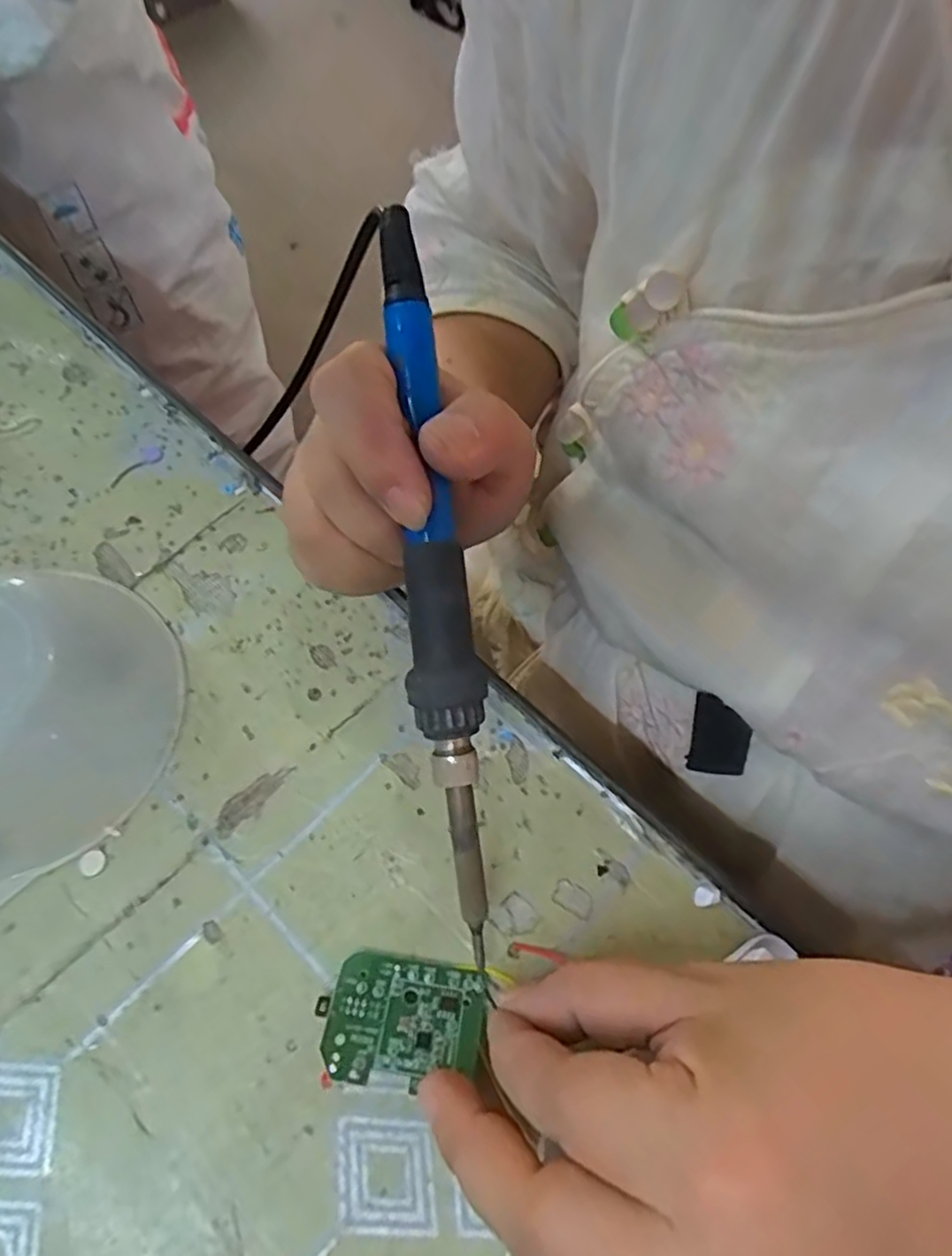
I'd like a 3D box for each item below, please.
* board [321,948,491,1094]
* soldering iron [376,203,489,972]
[{"bbox_3d":[-0.020,0.109,0.193,0.043,0.004,0.033,10,43,3],"label":"board"},{"bbox_3d":[-0.011,-0.011,0.188,0.019,0.018,0.203,-6,93,-6],"label":"soldering iron"}]

